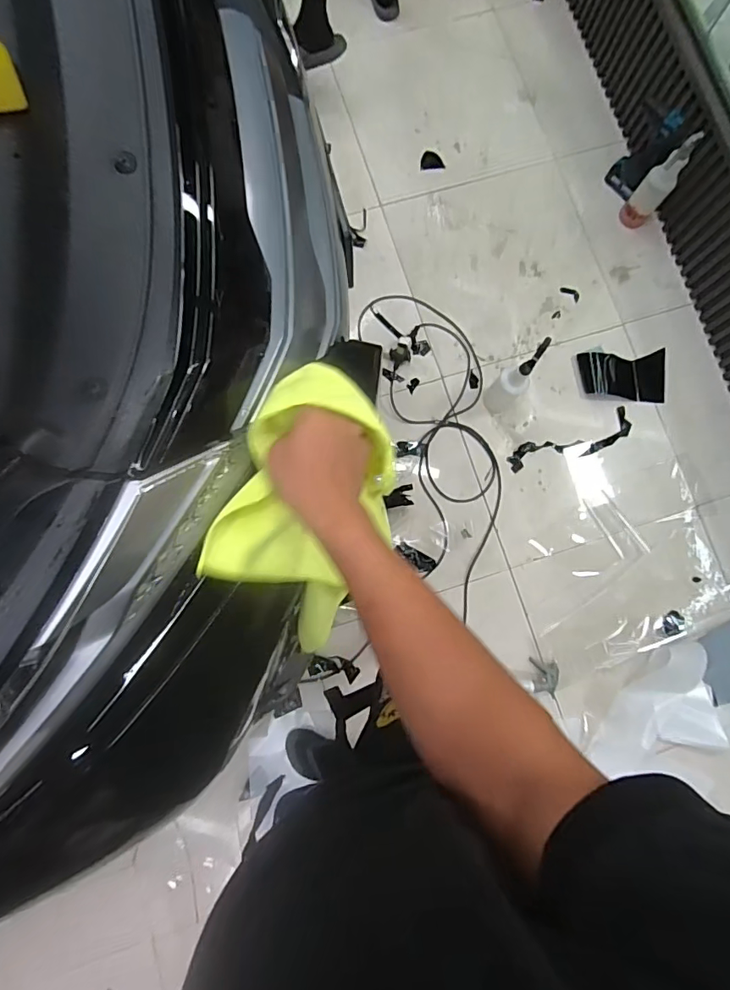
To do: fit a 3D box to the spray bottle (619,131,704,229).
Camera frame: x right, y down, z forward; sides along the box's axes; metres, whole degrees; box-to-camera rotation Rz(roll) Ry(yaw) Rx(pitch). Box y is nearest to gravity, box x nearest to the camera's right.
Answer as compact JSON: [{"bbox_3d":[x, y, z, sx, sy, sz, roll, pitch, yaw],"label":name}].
[{"bbox_3d":[0.871,-0.923,1.447,0.089,0.293,0.073,41,83,4],"label":"spray bottle"}]

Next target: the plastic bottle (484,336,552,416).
[{"bbox_3d":[0.406,-0.310,1.337,0.096,0.286,0.083,-42,86,-7],"label":"plastic bottle"}]

